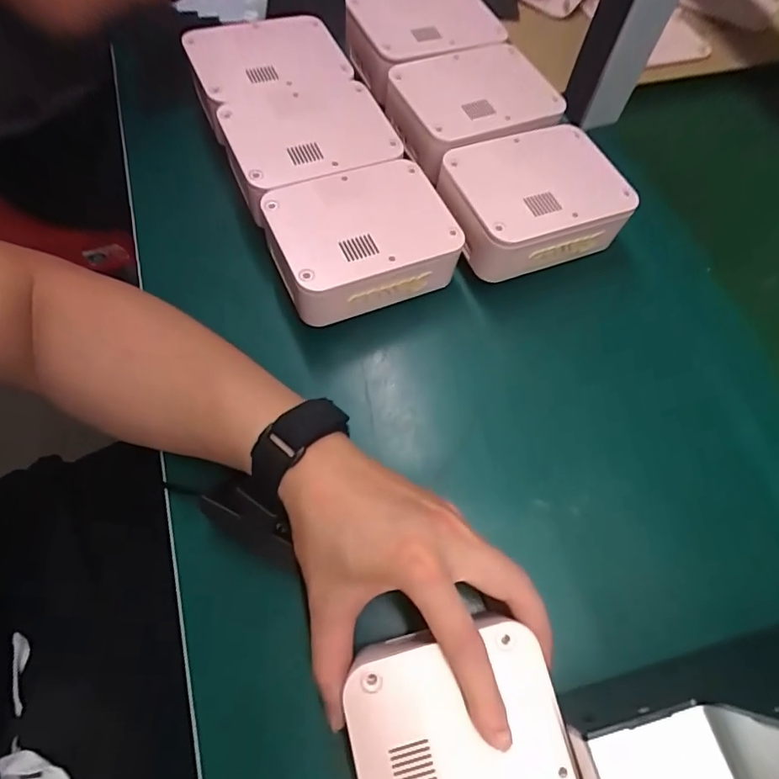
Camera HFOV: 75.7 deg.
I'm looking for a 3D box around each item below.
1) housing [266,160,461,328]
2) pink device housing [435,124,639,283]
[{"bbox_3d":[-0.021,-0.114,0.373,0.132,0.043,0.104,-21,68,-11],"label":"housing"},{"bbox_3d":[0.109,-0.146,0.384,0.129,0.042,0.100,-19,67,-11],"label":"pink device housing"}]

